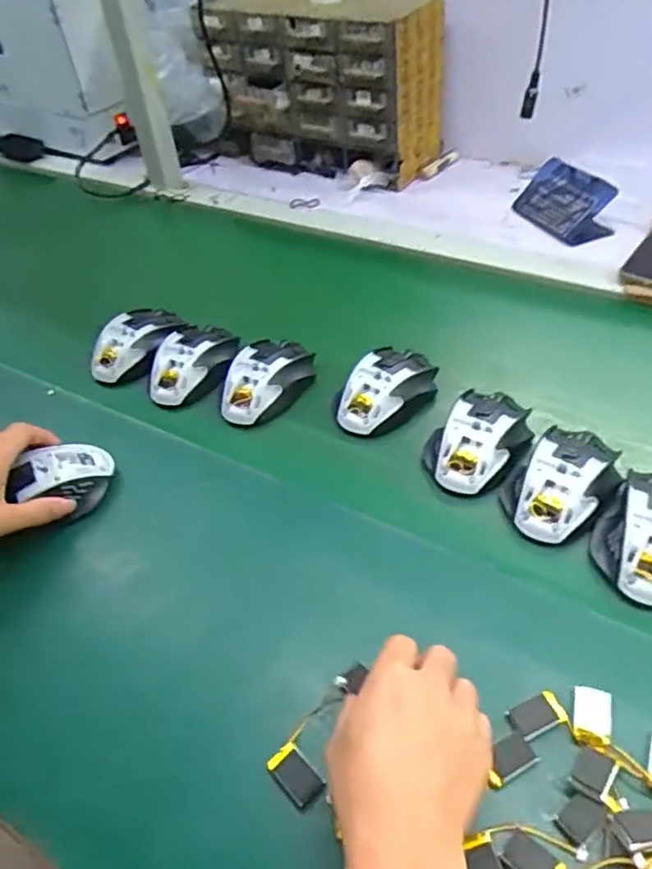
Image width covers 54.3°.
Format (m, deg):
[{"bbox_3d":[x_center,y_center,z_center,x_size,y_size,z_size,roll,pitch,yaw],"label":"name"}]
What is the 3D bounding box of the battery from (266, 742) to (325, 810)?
[{"bbox_3d":[-0.019,0.205,0.383,0.021,0.004,0.036,-44,55,-13],"label":"battery"}]

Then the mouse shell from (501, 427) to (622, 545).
[{"bbox_3d":[0.188,0.036,0.508,0.102,0.032,0.075,-35,51,-25],"label":"mouse shell"}]

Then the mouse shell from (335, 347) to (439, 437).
[{"bbox_3d":[0.060,-0.045,0.608,0.075,0.036,0.112,29,56,31],"label":"mouse shell"}]

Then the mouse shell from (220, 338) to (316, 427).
[{"bbox_3d":[-0.056,-0.056,0.636,0.070,0.037,0.113,17,50,22],"label":"mouse shell"}]

